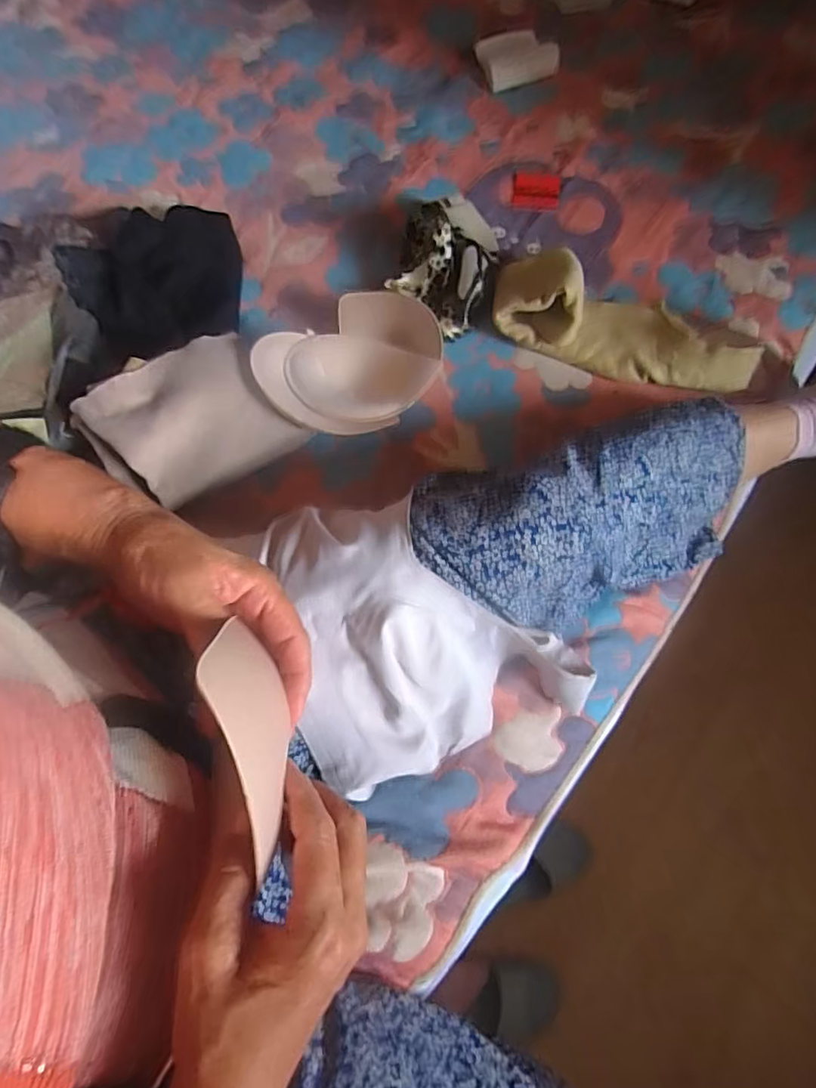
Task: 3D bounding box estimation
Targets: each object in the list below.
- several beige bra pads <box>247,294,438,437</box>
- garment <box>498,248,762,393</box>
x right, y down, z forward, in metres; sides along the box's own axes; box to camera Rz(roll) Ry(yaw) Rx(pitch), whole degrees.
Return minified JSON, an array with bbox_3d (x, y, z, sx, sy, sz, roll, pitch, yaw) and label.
[{"bbox_3d":[-0.058,-0.186,0.580,0.189,0.072,0.152,-35,71,-12],"label":"several beige bra pads"},{"bbox_3d":[0.233,-0.247,0.595,0.290,0.069,0.103,22,70,10],"label":"garment"}]

